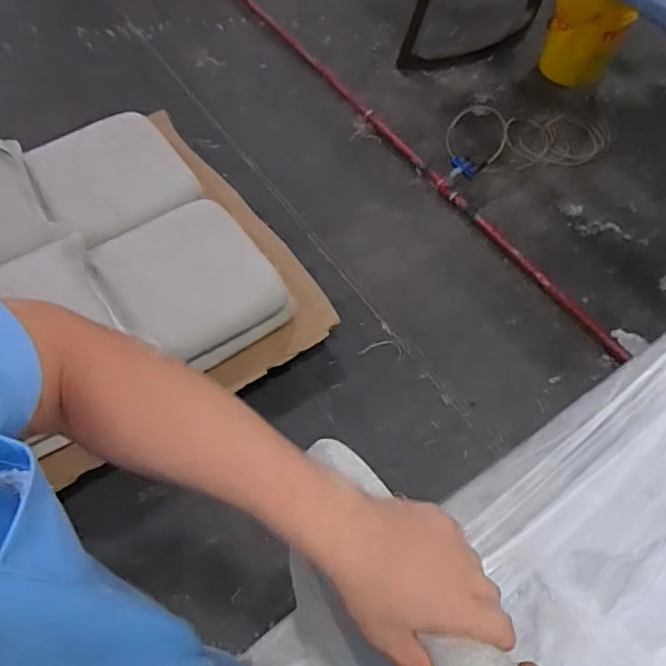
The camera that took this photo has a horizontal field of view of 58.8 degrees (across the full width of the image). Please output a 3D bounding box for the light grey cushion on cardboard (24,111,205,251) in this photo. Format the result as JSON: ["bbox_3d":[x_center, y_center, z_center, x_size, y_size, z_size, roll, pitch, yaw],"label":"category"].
[{"bbox_3d":[-0.656,-0.462,1.773,0.417,0.066,0.451,-29,63,-19],"label":"light grey cushion on cardboard"}]

